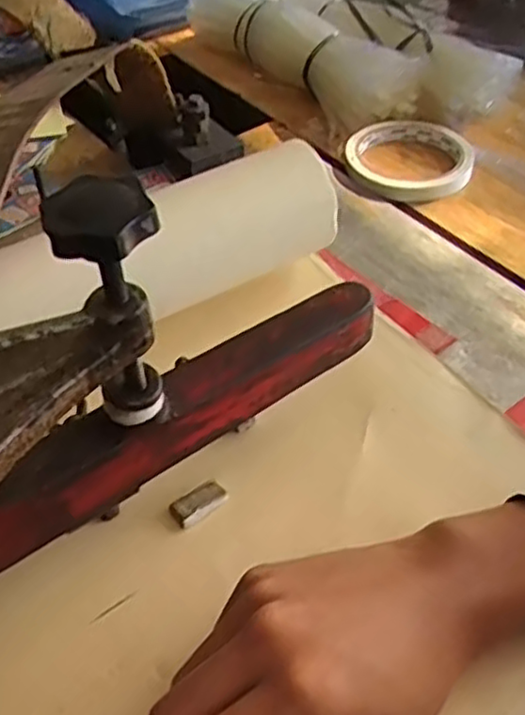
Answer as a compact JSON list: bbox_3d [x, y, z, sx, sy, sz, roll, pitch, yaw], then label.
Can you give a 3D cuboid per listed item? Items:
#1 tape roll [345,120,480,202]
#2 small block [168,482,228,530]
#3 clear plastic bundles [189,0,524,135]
[{"bbox_3d":[0.113,-0.155,0.537,0.094,0.013,0.097,-1,47,1],"label":"tape roll"},{"bbox_3d":[-0.030,0.069,0.335,0.027,0.004,0.016,-27,52,-22],"label":"small block"},{"bbox_3d":[0.068,-0.284,0.637,0.158,0.051,0.286,-31,53,-24],"label":"clear plastic bundles"}]

